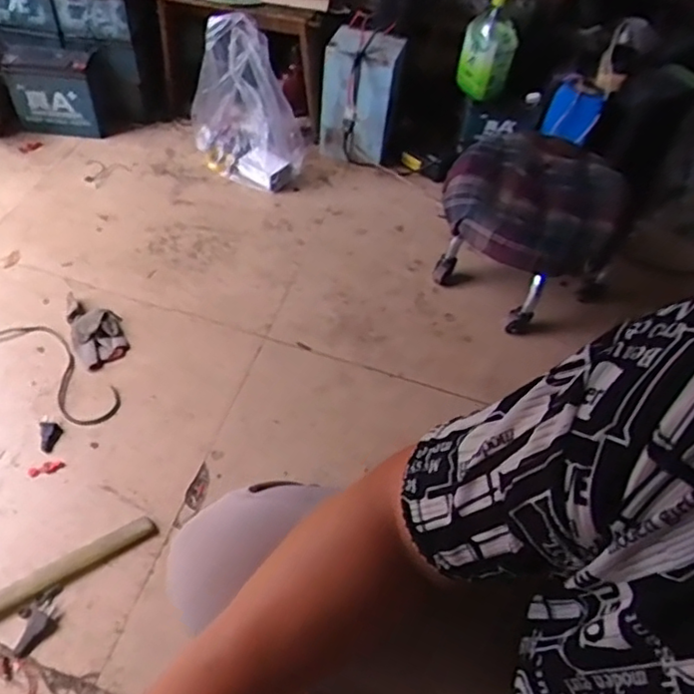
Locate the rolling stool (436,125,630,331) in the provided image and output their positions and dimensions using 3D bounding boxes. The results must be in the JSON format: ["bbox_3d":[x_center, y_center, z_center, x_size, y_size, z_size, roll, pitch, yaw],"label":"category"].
[{"bbox_3d":[0.381,-0.253,1.271,0.316,0.230,0.376,39,57,21],"label":"rolling stool"}]

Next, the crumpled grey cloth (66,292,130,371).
[{"bbox_3d":[-0.445,-0.037,1.118,0.084,0.023,0.181,-19,55,-19],"label":"crumpled grey cloth"}]

